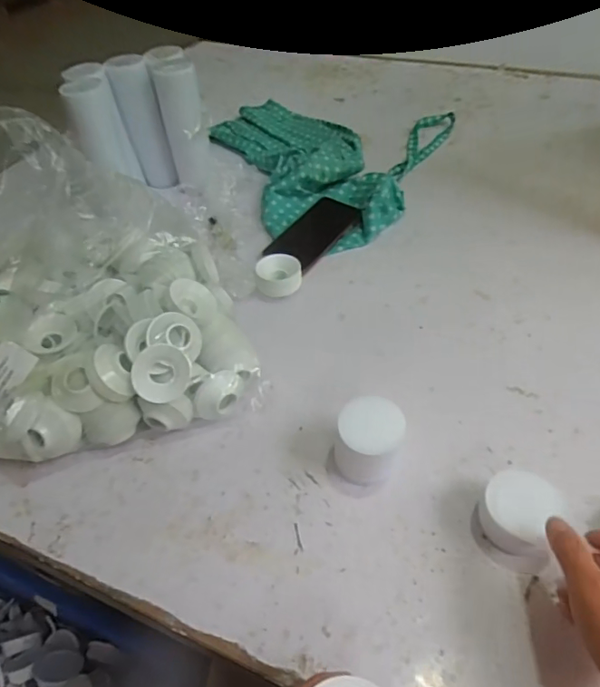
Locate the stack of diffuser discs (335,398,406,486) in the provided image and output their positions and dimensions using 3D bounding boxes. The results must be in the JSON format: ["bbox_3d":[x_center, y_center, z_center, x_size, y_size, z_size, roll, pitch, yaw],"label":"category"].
[{"bbox_3d":[0.064,0.094,0.485,0.061,0.076,0.050,-3,48,4],"label":"stack of diffuser discs"}]

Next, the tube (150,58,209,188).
[{"bbox_3d":[-0.179,-0.341,0.804,0.063,0.172,0.068,-14,48,-6],"label":"tube"}]

